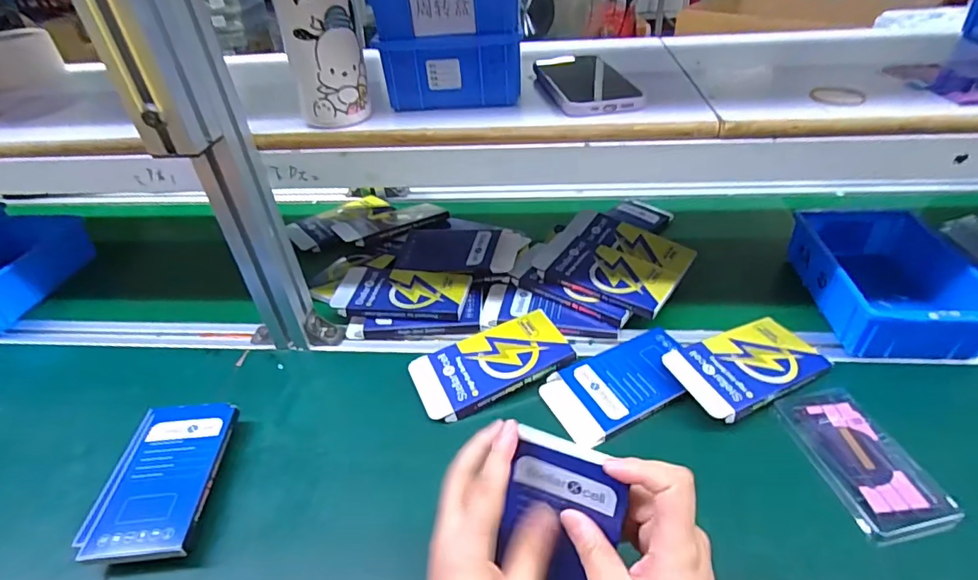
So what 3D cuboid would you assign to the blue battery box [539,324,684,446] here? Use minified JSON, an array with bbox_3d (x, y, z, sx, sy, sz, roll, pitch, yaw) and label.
[{"bbox_3d":[0.130,0.089,0.496,0.149,0.019,0.078,-22,41,-20],"label":"blue battery box"}]

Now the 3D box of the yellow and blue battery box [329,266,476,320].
[{"bbox_3d":[-0.104,0.001,0.607,0.155,0.012,0.080,2,39,9],"label":"yellow and blue battery box"}]

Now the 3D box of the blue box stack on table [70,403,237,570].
[{"bbox_3d":[-0.278,0.161,0.439,0.091,0.030,0.143,-5,38,0],"label":"blue box stack on table"}]

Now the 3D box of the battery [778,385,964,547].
[{"bbox_3d":[0.313,0.139,0.427,0.078,0.010,0.130,-8,38,-4],"label":"battery"}]

